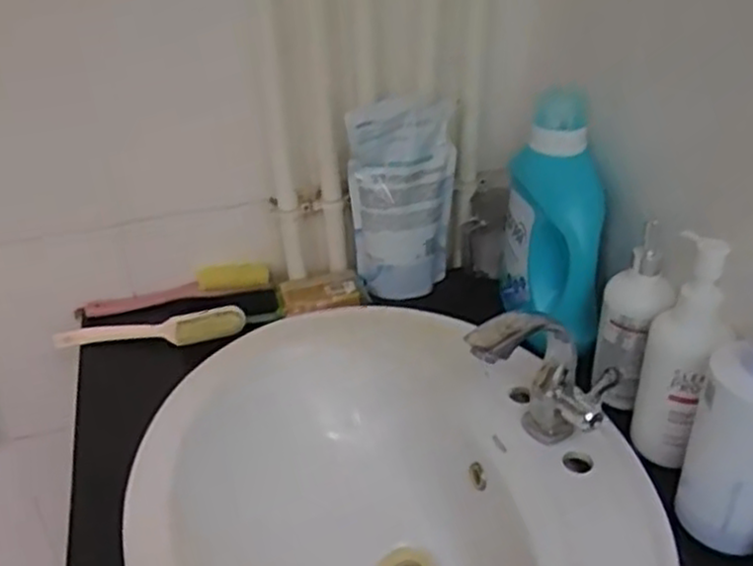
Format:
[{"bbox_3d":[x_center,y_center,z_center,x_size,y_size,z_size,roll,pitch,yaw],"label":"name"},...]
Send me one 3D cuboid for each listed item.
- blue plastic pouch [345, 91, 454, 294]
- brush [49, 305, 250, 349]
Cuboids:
[{"bbox_3d":[0.030,-0.096,0.909,0.123,0.234,0.052,-1,32,2],"label":"blue plastic pouch"},{"bbox_3d":[-0.266,0.053,0.897,0.222,0.023,0.038,-3,32,-2],"label":"brush"}]

